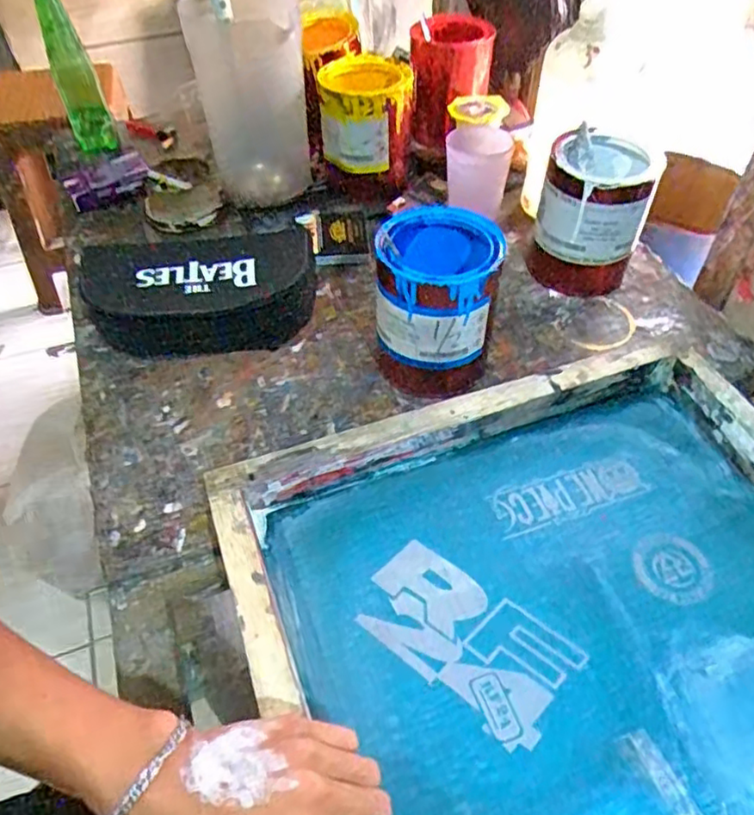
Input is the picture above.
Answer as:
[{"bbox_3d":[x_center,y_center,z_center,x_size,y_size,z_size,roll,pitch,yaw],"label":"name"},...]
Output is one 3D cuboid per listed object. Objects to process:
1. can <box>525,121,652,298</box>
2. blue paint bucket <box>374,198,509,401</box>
[{"bbox_3d":[0.226,-0.206,0.689,0.107,0.133,0.117,14,51,14],"label":"can"},{"bbox_3d":[0.053,-0.092,0.587,0.101,0.143,0.095,-1,49,1],"label":"blue paint bucket"}]

